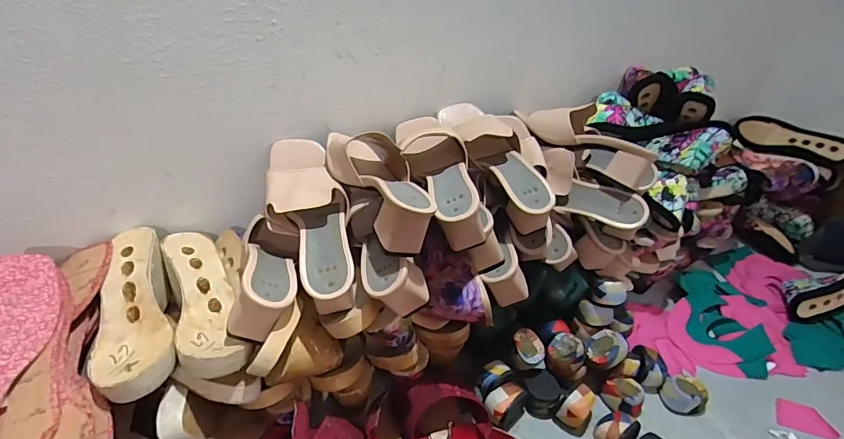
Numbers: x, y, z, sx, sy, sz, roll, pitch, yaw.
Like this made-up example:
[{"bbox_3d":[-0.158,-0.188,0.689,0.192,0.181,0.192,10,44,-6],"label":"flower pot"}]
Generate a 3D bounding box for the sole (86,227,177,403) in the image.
[{"bbox_3d":[-0.324,0.101,0.505,0.087,0.052,0.226,-14,40,-26],"label":"sole"}]

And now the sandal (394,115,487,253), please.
[{"bbox_3d":[0.022,-0.059,0.605,0.076,0.074,0.219,-3,36,-13],"label":"sandal"}]

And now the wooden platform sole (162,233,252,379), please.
[{"bbox_3d":[-0.257,0.094,0.533,0.067,0.039,0.237,-14,39,-26],"label":"wooden platform sole"}]

